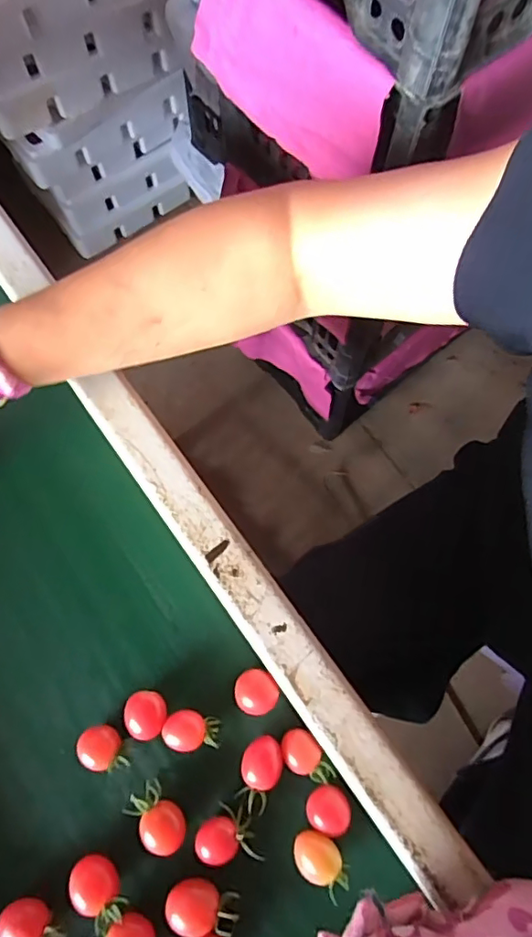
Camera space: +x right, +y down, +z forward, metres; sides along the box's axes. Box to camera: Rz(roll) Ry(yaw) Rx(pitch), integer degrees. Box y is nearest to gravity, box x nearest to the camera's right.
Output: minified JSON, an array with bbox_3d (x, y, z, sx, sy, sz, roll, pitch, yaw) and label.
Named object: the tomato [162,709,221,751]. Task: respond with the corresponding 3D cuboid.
[{"bbox_3d":[-0.047,0.168,0.352,0.034,0.023,0.023,11,75,2],"label":"tomato"}]

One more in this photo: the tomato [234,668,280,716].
[{"bbox_3d":[-0.006,0.145,0.357,0.027,0.030,0.026,0,75,-1],"label":"tomato"}]

